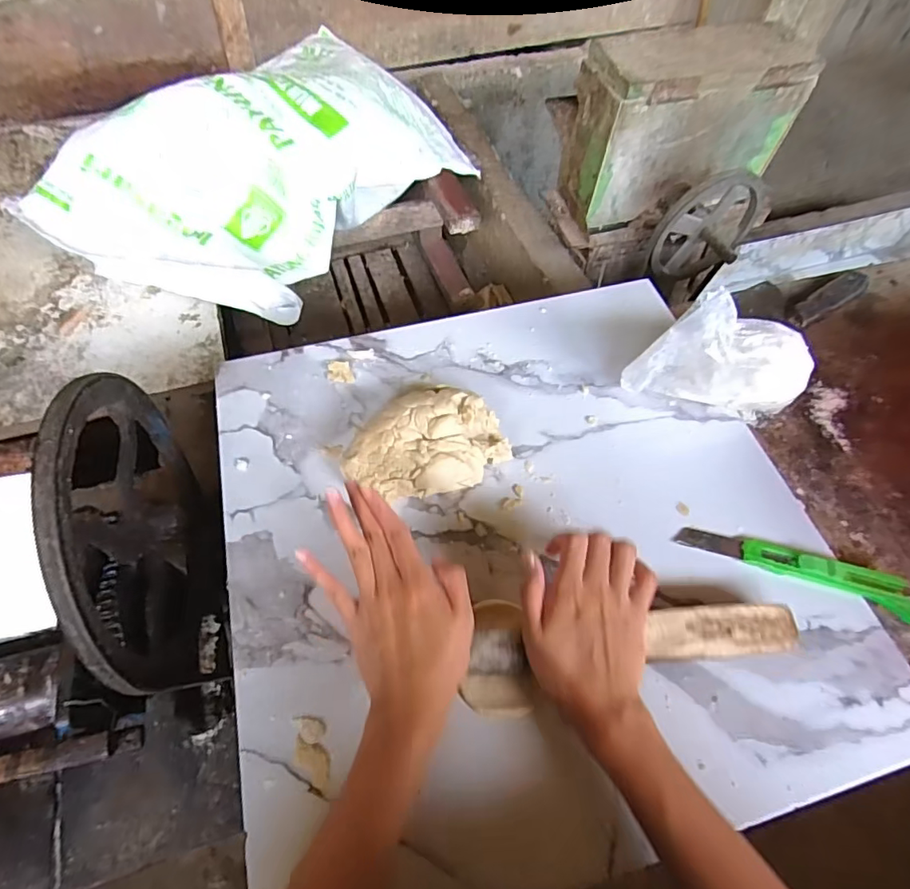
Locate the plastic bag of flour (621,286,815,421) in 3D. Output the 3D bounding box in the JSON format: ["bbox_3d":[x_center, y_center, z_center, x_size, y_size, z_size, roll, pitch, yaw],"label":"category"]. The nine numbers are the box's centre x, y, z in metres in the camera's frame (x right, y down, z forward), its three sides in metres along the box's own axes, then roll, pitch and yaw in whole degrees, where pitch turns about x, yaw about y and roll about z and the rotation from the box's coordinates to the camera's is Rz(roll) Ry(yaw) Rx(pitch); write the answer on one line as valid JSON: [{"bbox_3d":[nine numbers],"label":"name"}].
[{"bbox_3d":[0.251,-0.076,0.475,0.167,0.117,0.069,-12,60,-8],"label":"plastic bag of flour"}]

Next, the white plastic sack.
[{"bbox_3d":[-0.303,-0.470,0.892,0.395,0.193,0.669,35,63,15],"label":"white plastic sack"}]

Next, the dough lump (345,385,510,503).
[{"bbox_3d":[-0.025,0.000,0.462,0.146,0.057,0.097,-5,60,-4],"label":"dough lump"}]

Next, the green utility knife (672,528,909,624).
[{"bbox_3d":[0.285,0.098,0.436,0.190,0.014,0.036,20,60,7],"label":"green utility knife"}]

